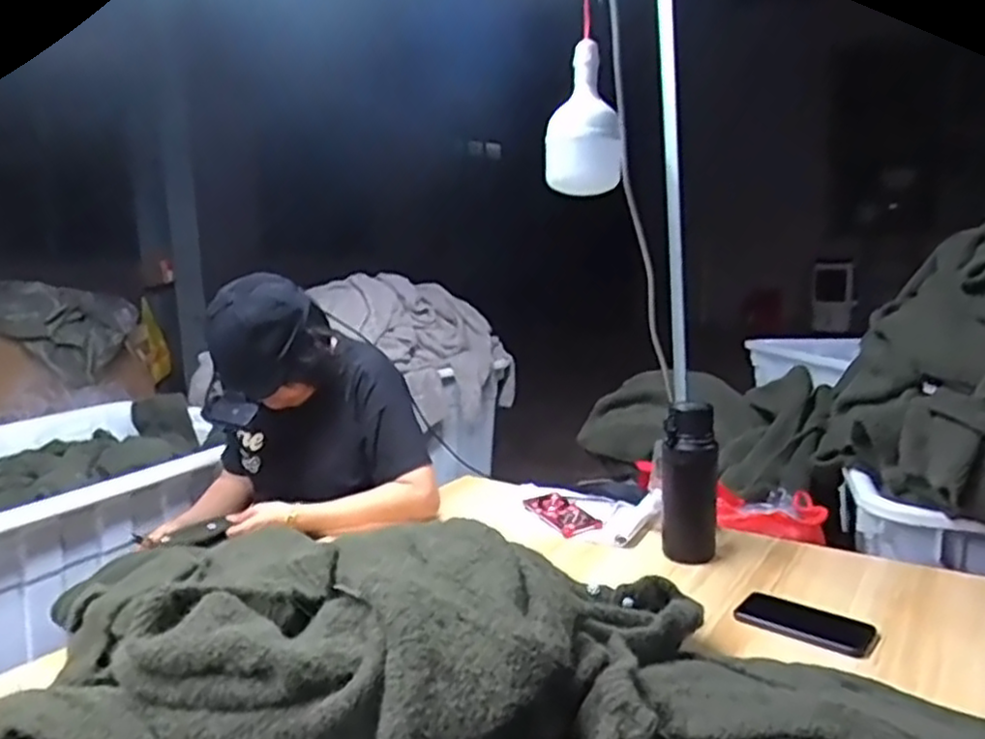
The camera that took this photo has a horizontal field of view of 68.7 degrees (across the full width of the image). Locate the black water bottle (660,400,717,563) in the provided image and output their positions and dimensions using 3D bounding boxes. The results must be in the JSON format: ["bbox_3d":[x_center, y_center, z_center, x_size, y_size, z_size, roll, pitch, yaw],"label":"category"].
[{"bbox_3d":[0.311,0.173,1.135,0.082,0.228,0.064,4,12,29],"label":"black water bottle"}]

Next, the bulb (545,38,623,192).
[{"bbox_3d":[0.149,-0.406,1.164,0.126,0.225,0.134,-1,10,4],"label":"bulb"}]

